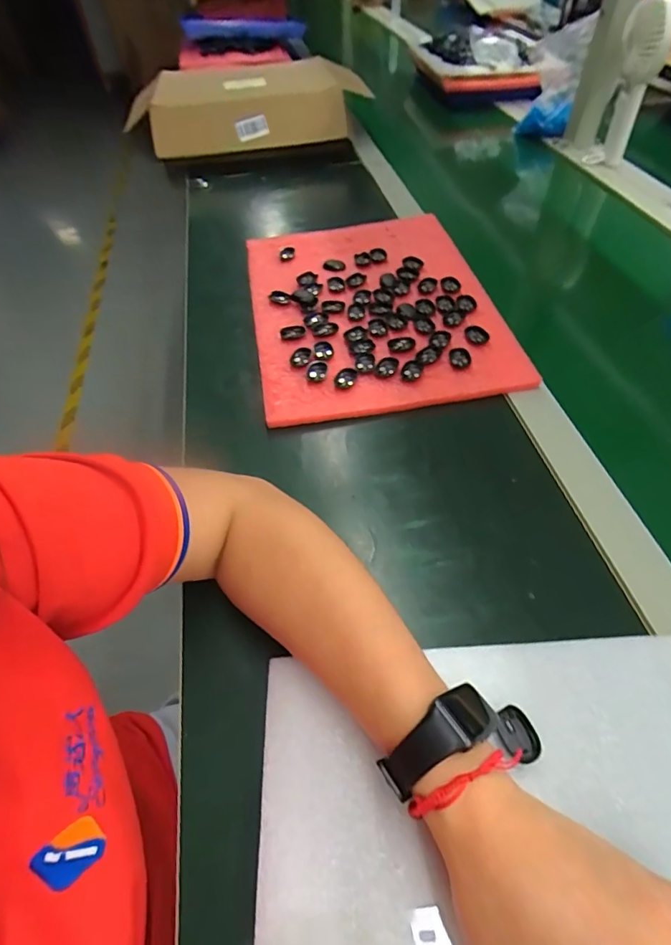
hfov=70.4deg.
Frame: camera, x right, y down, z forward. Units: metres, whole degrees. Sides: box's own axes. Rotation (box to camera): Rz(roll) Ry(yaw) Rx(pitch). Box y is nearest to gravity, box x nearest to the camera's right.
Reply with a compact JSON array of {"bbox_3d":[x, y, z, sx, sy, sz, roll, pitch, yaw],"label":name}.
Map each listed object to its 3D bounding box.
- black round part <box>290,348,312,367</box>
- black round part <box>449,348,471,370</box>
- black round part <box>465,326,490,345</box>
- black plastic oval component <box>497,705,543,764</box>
[{"bbox_3d":[-0.035,-0.116,0.479,0.020,0.006,0.025,0,52,2],"label":"black round part"},{"bbox_3d":[0.122,-0.113,0.466,0.020,0.004,0.028,4,53,6],"label":"black round part"},{"bbox_3d":[0.144,-0.140,0.486,0.025,0.005,0.025,-1,52,2],"label":"black round part"},{"bbox_3d":[0.102,0.144,0.262,0.017,0.006,0.027,-14,53,-8],"label":"black plastic oval component"}]

